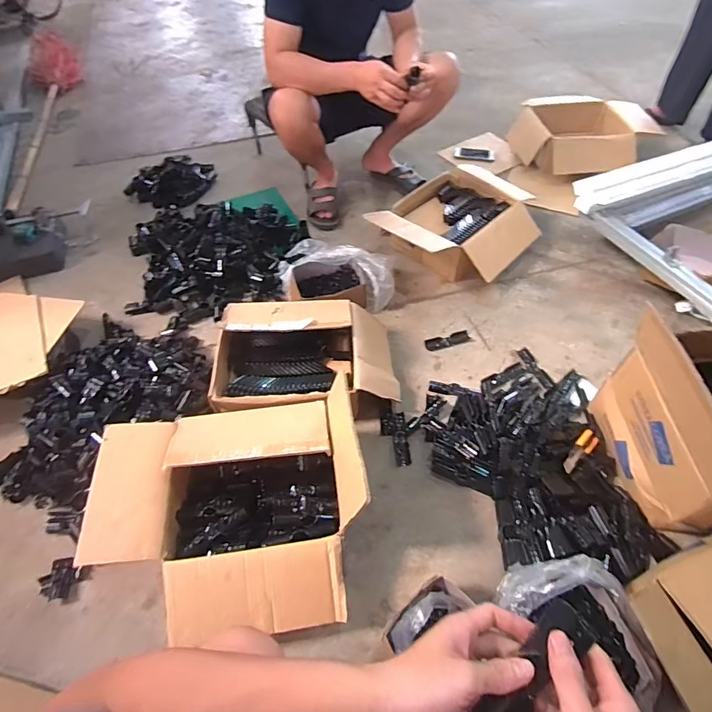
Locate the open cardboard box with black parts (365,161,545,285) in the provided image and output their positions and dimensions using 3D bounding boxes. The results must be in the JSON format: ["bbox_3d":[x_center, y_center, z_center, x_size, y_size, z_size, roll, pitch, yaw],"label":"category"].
[{"bbox_3d":[0.329,-0.411,1.401,0.505,0.144,0.414,-33,60,-22],"label":"open cardboard box with black parts"}]

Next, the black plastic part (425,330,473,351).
[{"bbox_3d":[0.255,-0.040,1.220,0.128,0.008,0.042,-14,54,-10],"label":"black plastic part"}]

